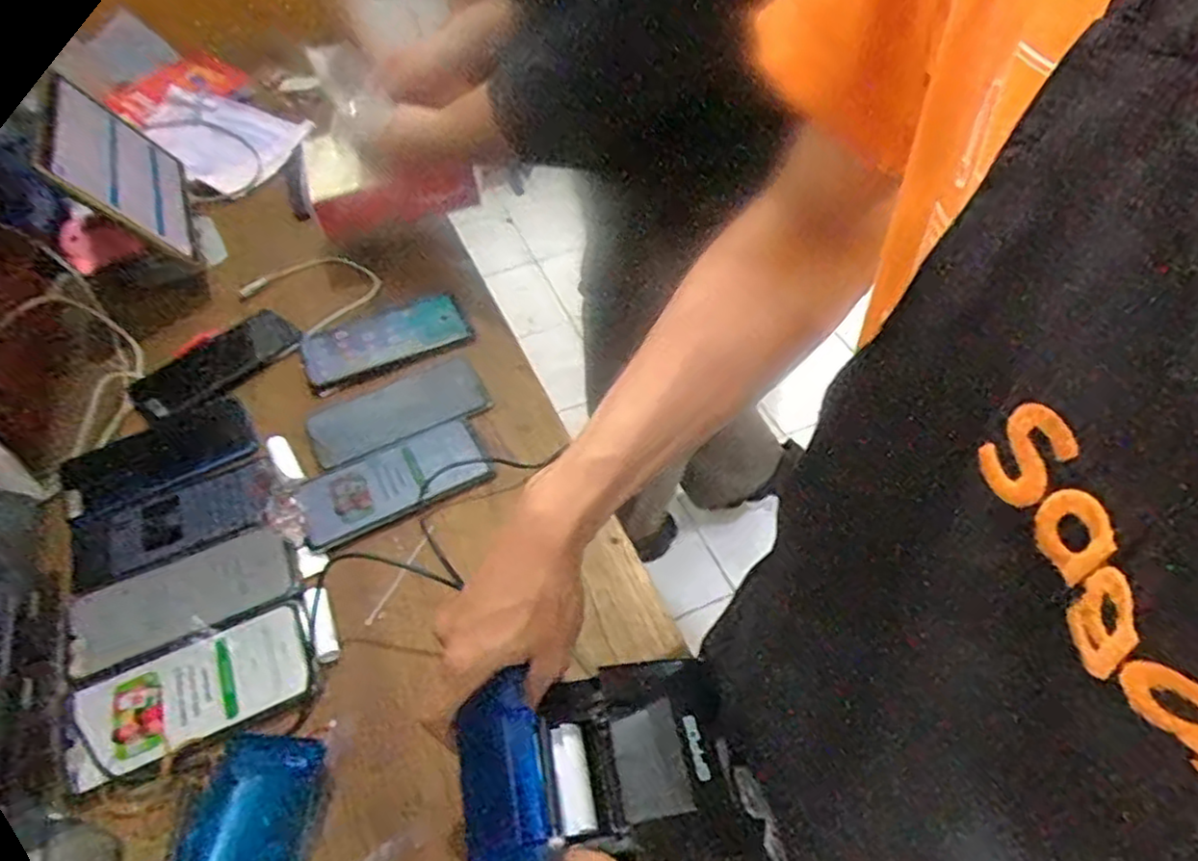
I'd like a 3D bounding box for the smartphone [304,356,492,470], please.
[{"bbox_3d":[-0.194,-0.023,0.675,0.164,0.005,0.082,-24,52,-15],"label":"smartphone"}]

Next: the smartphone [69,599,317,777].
[{"bbox_3d":[-0.289,0.185,0.506,0.159,0.014,0.075,-23,52,-14],"label":"smartphone"}]

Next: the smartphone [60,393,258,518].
[{"bbox_3d":[-0.415,0.022,0.669,0.157,0.011,0.093,-25,50,-25],"label":"smartphone"}]

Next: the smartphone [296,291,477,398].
[{"bbox_3d":[-0.225,-0.099,0.740,0.169,0.008,0.088,-24,52,-14],"label":"smartphone"}]

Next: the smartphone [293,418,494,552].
[{"bbox_3d":[-0.180,0.041,0.612,0.157,0.013,0.077,-26,53,-16],"label":"smartphone"}]

